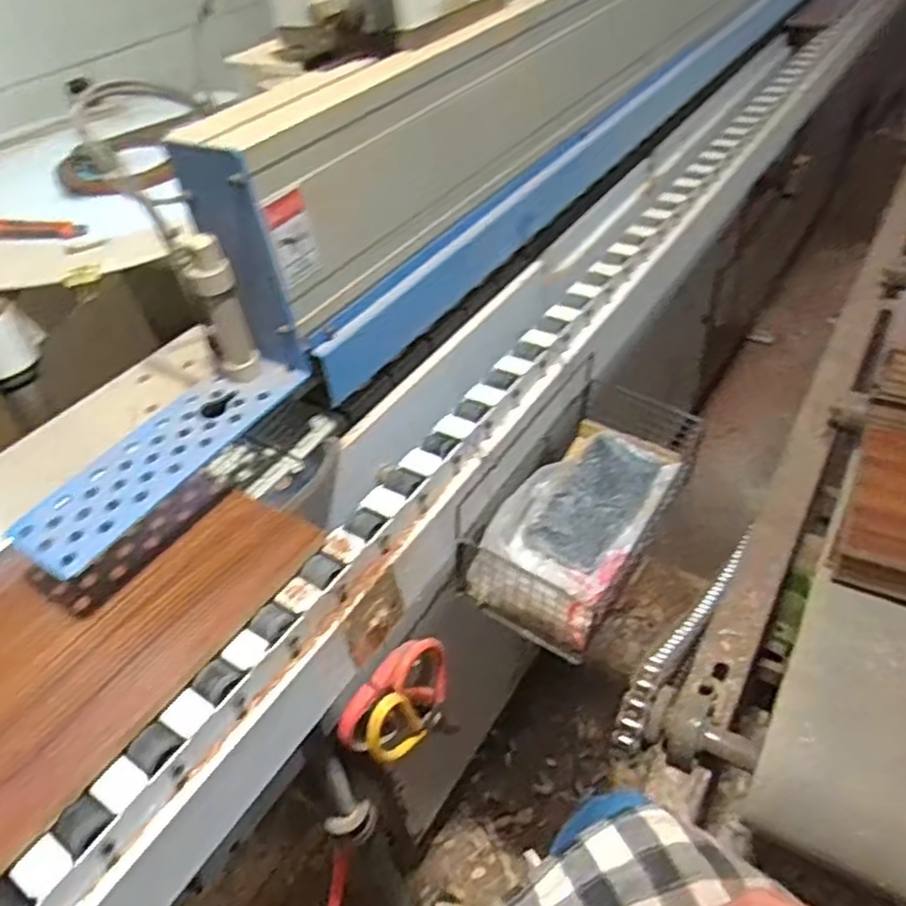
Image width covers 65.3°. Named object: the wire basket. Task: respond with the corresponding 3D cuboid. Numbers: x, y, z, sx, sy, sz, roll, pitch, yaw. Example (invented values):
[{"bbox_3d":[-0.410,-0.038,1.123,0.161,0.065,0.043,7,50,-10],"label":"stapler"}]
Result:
[{"bbox_3d":[0.129,0.039,0.687,0.137,0.106,0.270,21,50,27],"label":"wire basket"}]

